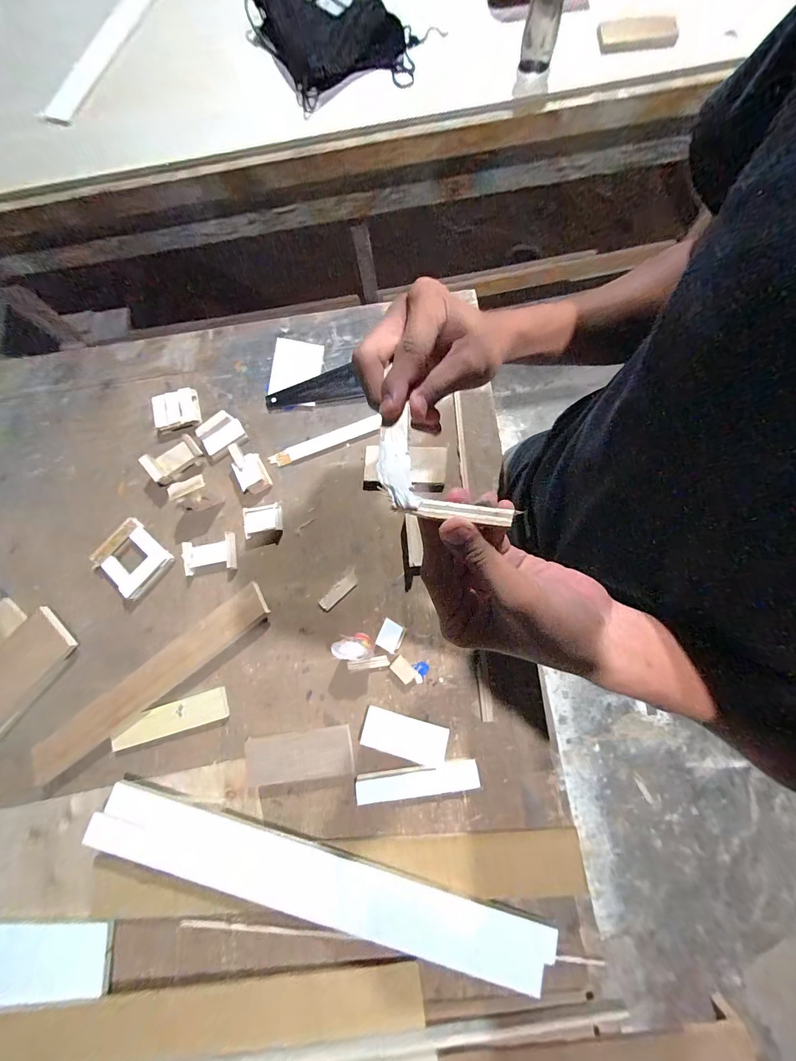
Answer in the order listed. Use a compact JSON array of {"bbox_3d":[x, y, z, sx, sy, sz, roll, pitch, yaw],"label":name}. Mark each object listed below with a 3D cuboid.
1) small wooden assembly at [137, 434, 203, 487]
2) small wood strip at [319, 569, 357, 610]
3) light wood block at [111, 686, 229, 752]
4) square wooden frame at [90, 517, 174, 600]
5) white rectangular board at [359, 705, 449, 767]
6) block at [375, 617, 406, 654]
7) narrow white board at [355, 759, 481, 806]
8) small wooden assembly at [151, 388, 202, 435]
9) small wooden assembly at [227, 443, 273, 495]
[{"bbox_3d":[-0.436,-0.138,0.748,0.104,0.044,0.062,-35,80,-3],"label":"small wooden assembly"},{"bbox_3d":[-0.107,0.110,0.699,0.082,0.010,0.024,-42,80,-2],"label":"small wood strip"},{"bbox_3d":[-0.404,0.335,0.682,0.206,0.009,0.052,-17,80,2],"label":"light wood block"},{"bbox_3d":[-0.504,0.053,0.723,0.124,0.021,0.111,40,86,9],"label":"square wooden frame"},{"bbox_3d":[0.010,0.348,0.647,0.142,0.010,0.065,14,82,7],"label":"white rectangular board"},{"bbox_3d":[-0.013,0.185,0.672,0.043,0.012,0.049,29,84,8],"label":"block"},{"bbox_3d":[0.031,0.415,0.633,0.201,0.010,0.045,-10,80,3],"label":"narrow white board"},{"bbox_3d":[-0.443,-0.238,0.765,0.095,0.032,0.068,-16,80,2],"label":"small wooden assembly"},{"bbox_3d":[-0.284,-0.120,0.733,0.053,0.034,0.097,-28,80,0],"label":"small wooden assembly"}]

